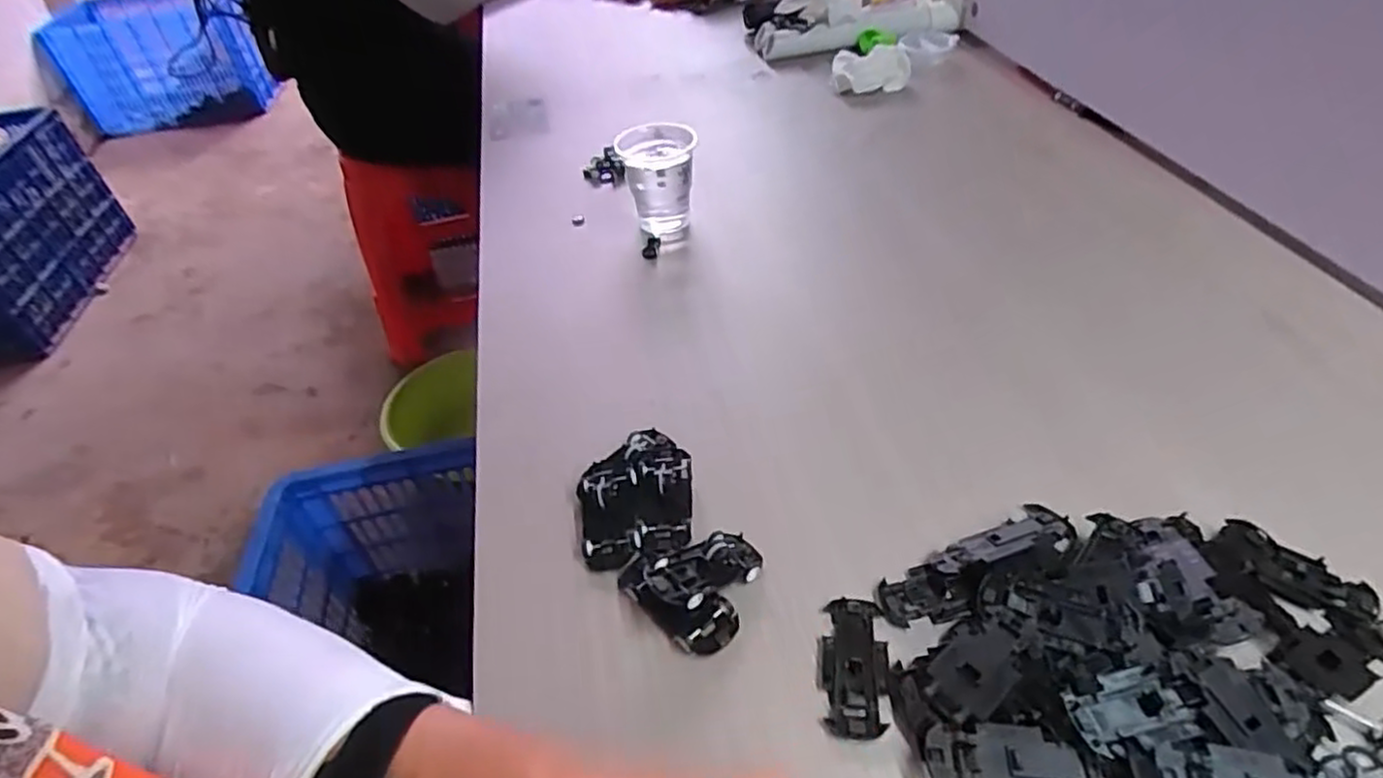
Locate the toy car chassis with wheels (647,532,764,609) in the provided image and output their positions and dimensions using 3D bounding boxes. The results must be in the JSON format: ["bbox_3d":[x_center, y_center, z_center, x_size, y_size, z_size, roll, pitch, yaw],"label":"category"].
[{"bbox_3d":[0.008,0.089,0.357,0.061,0.012,0.032,-11,40,-31],"label":"toy car chassis with wheels"}]

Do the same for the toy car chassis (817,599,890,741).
[{"bbox_3d":[0.074,0.126,0.327,0.031,0.004,0.065,4,45,12],"label":"toy car chassis"}]

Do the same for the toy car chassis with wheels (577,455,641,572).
[{"bbox_3d":[-0.046,0.066,0.391,0.032,0.012,0.066,-7,57,1],"label":"toy car chassis with wheels"}]

